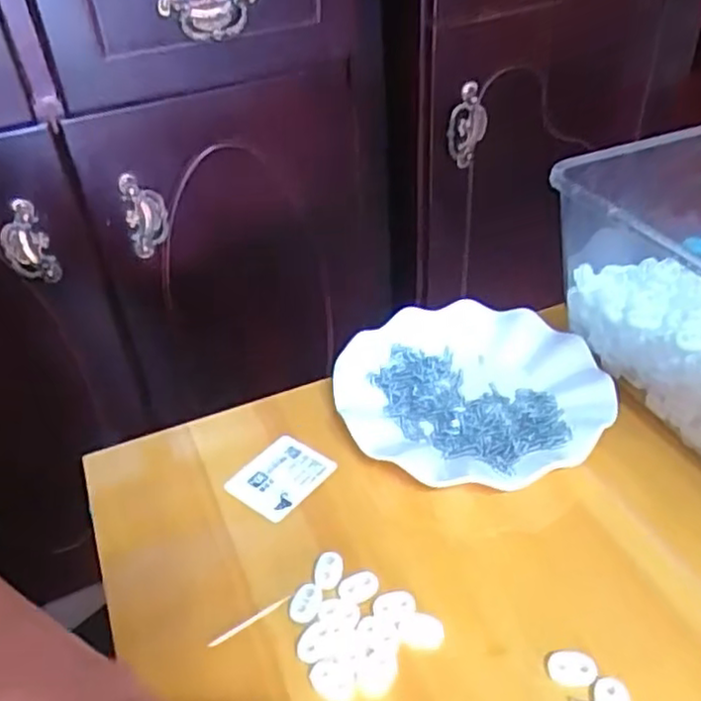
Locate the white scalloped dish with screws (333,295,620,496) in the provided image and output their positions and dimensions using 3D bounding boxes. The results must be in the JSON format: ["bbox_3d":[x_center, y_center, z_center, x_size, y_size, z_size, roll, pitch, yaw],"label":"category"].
[{"bbox_3d":[0.084,0.029,0.490,0.177,0.027,0.177,-2,38,2],"label":"white scalloped dish with screws"}]

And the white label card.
[{"bbox_3d":[-0.045,0.082,0.457,0.049,0.006,0.058,27,48,27],"label":"white label card"}]

